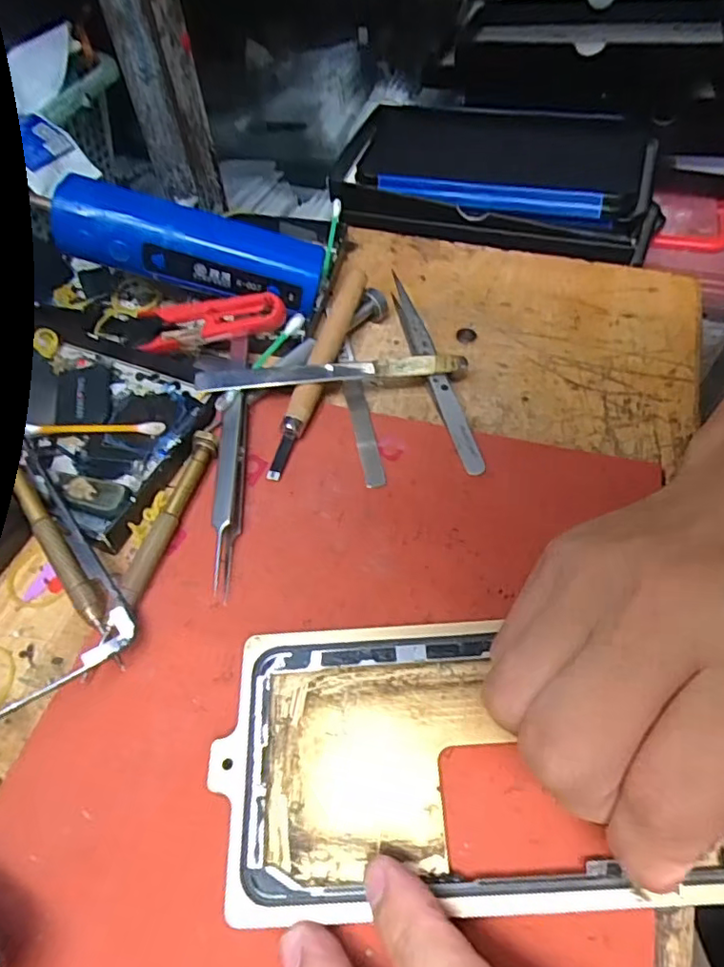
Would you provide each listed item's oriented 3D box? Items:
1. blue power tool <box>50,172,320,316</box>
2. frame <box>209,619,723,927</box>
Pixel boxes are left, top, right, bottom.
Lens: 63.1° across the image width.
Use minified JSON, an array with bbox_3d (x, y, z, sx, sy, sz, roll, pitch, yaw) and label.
[{"bbox_3d":[-0.085,-0.120,0.299,0.128,0.025,0.030,11,55,-12],"label":"blue power tool"},{"bbox_3d":[0.035,0.085,0.190,0.157,0.015,0.085,-2,55,-2],"label":"frame"}]

